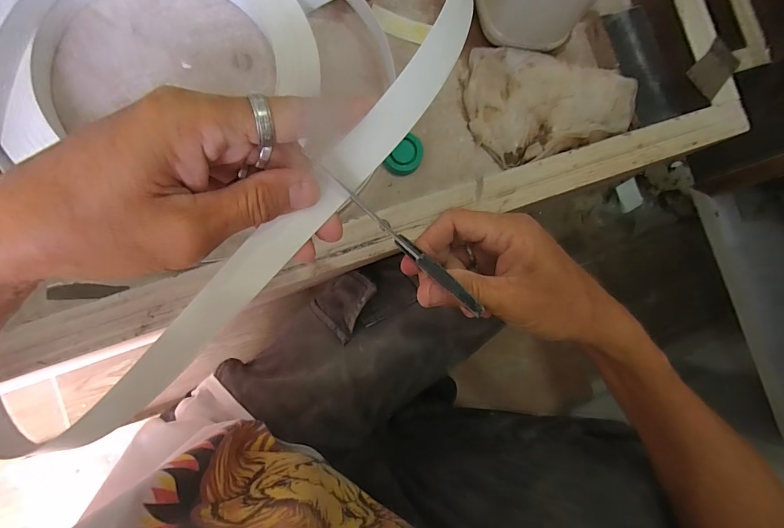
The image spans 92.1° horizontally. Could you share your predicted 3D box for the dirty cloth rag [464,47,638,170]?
[{"bbox_3d":[0.158,-0.172,0.378,0.164,0.032,0.122,-21,89,-10],"label":"dirty cloth rag"}]

